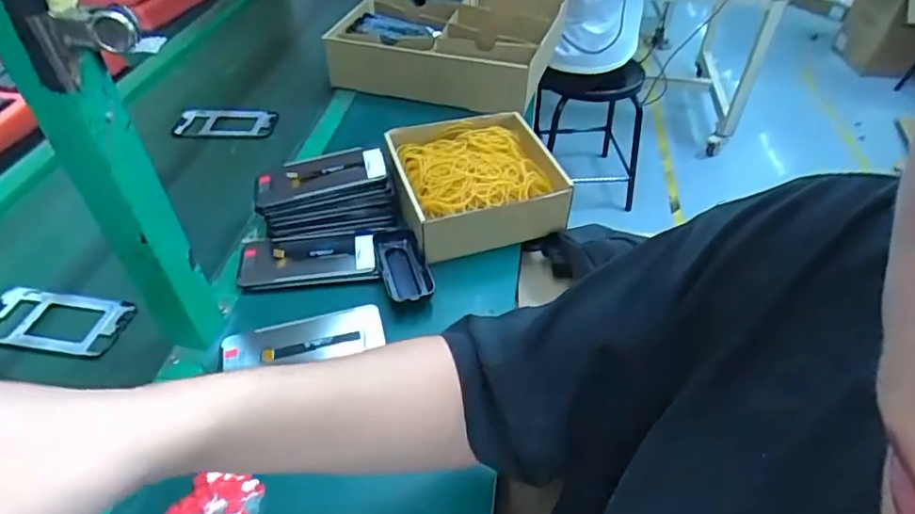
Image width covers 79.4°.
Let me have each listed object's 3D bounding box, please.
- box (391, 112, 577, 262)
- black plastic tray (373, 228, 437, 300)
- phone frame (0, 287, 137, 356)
[{"bbox_3d":[0.022,-0.098,0.708,0.213,0.071,0.208,-13,46,-15],"label":"box"},{"bbox_3d":[-0.063,0.012,0.635,0.050,0.030,0.101,-12,47,-16],"label":"black plastic tray"},{"bbox_3d":[-0.443,0.069,0.605,0.159,0.010,0.076,6,44,4],"label":"phone frame"}]

